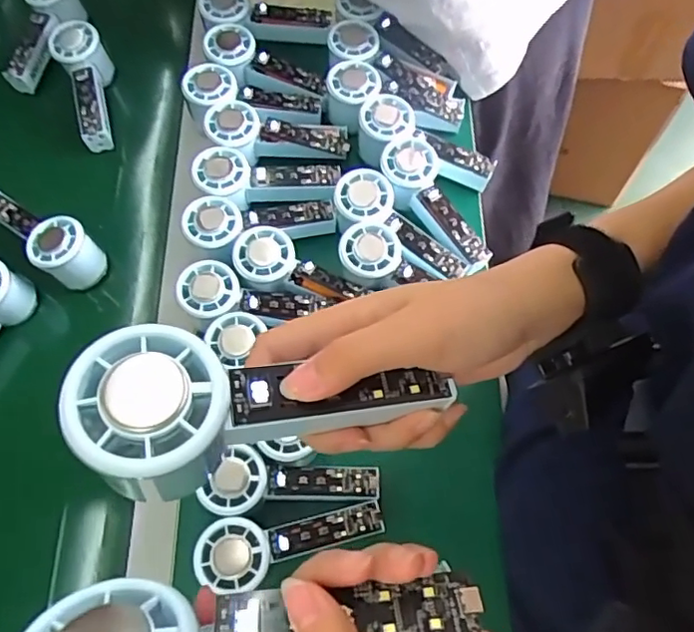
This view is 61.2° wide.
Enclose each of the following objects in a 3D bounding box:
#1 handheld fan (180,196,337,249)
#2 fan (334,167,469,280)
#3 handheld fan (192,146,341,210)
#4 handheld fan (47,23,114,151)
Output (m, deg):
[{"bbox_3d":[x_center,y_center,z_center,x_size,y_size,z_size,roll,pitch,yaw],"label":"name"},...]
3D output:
[{"bbox_3d":[-0.088,-0.094,0.597,0.151,0.037,0.060,-6,66,-17],"label":"handheld fan"},{"bbox_3d":[0.048,-0.084,0.594,0.147,0.047,0.057,40,74,1],"label":"fan"},{"bbox_3d":[-0.084,-0.140,0.616,0.146,0.043,0.061,0,67,-13],"label":"handheld fan"},{"bbox_3d":[-0.305,-0.265,0.689,0.055,0.053,0.153,-11,81,-2],"label":"handheld fan"}]

